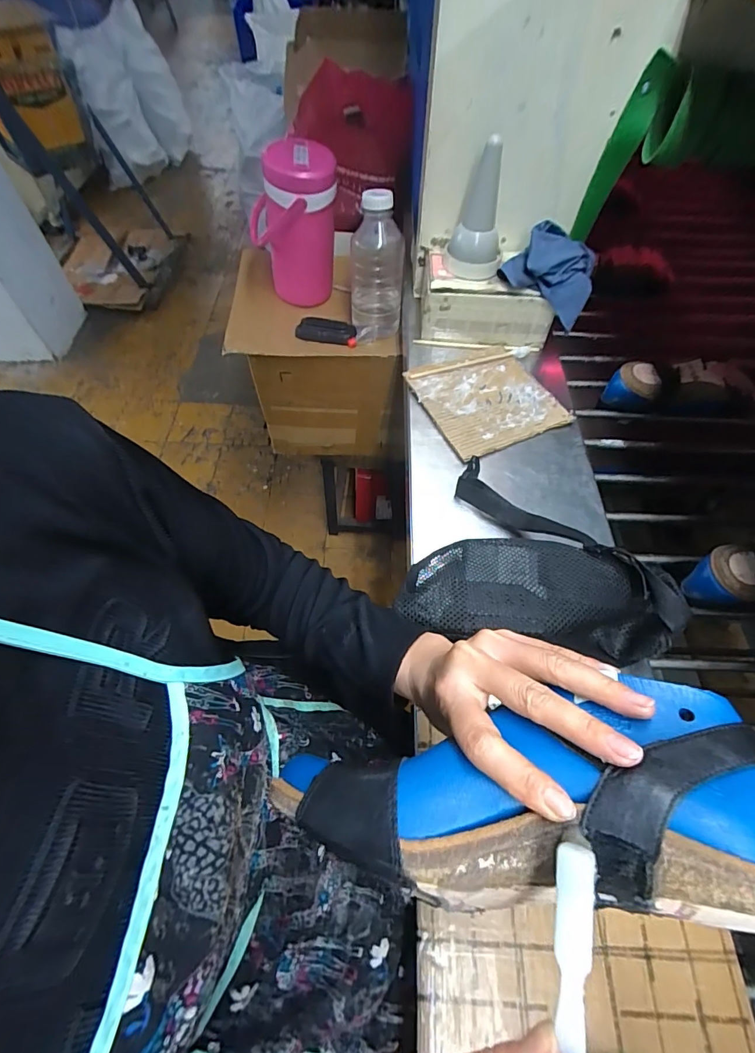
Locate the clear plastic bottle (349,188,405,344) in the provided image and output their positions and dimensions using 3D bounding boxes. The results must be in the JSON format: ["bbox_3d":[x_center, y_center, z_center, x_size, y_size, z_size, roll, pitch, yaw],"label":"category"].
[{"bbox_3d":[0.000,-0.424,0.751,0.090,0.205,0.093,0,59,-3],"label":"clear plastic bottle"}]

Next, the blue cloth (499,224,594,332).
[{"bbox_3d":[0.243,-0.361,0.628,0.124,0.085,0.089,21,60,10],"label":"blue cloth"}]

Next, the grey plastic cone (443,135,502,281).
[{"bbox_3d":[0.139,-0.418,0.589,0.076,0.133,0.079,13,59,5],"label":"grey plastic cone"}]

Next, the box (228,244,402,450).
[{"bbox_3d":[-0.123,-0.352,0.968,0.297,0.299,0.274,-1,59,-3],"label":"box"}]

